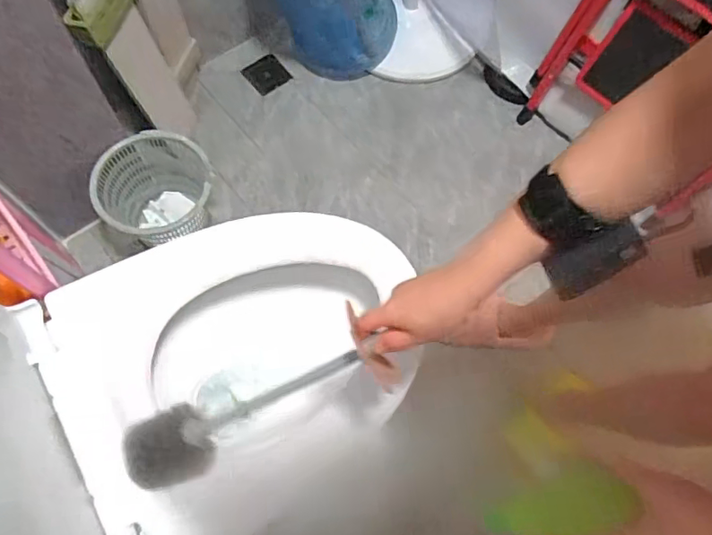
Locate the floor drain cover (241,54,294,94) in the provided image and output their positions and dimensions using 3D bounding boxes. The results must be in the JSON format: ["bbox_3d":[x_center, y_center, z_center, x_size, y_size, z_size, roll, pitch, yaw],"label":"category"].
[{"bbox_3d":[-0.225,-0.490,1.343,0.097,0.015,0.112,-33,71,-15],"label":"floor drain cover"}]

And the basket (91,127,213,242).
[{"bbox_3d":[-0.384,-0.132,1.074,0.203,0.197,0.225,43,72,13],"label":"basket"}]

